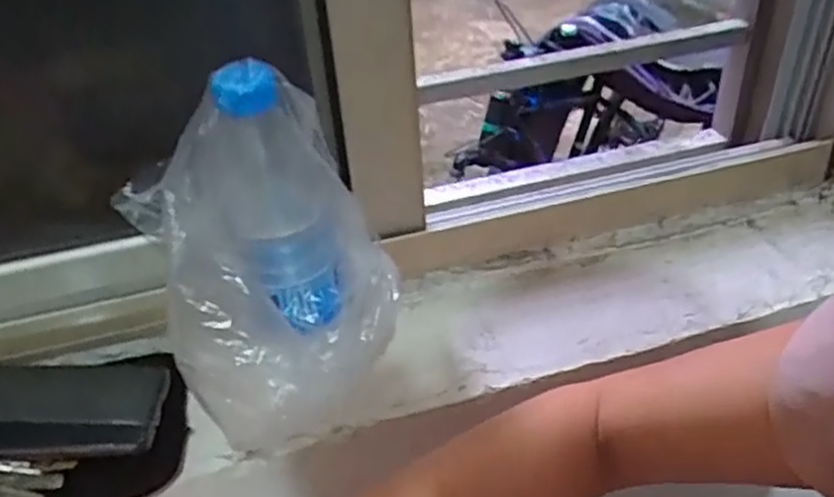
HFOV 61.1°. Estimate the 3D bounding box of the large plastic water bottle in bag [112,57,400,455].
[{"bbox_3d":[-0.078,0.016,0.400,0.091,0.205,0.148,26,46,35],"label":"large plastic water bottle in bag"}]

